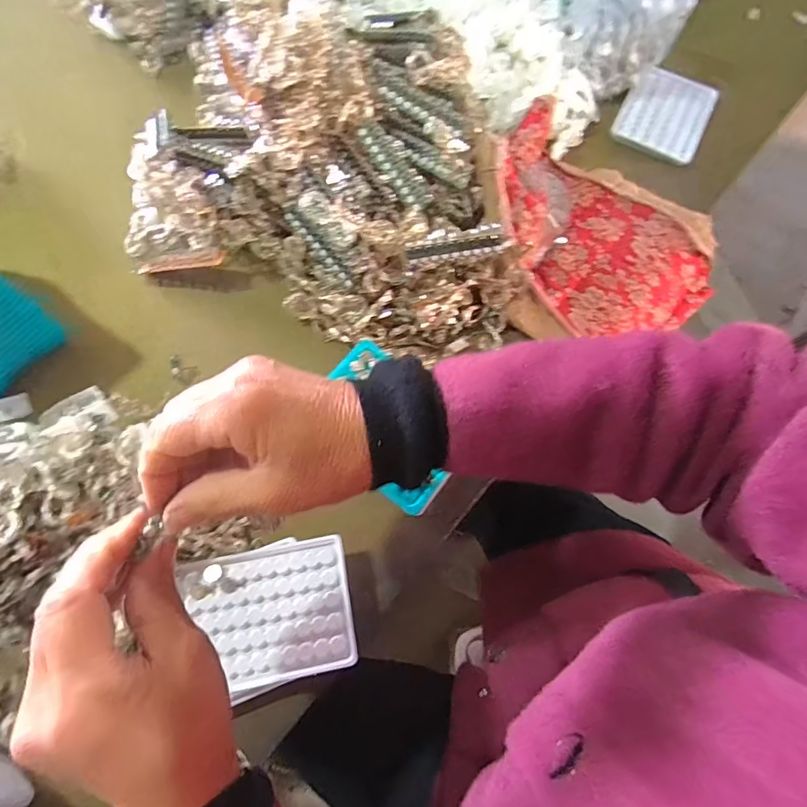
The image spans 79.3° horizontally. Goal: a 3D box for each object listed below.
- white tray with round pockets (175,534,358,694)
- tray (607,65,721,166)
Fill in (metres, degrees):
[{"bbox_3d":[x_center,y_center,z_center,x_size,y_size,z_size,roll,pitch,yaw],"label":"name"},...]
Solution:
[{"bbox_3d":[-0.099,0.159,0.369,0.117,0.006,0.093,-11,71,-6],"label":"white tray with round pockets"},{"bbox_3d":[0.315,-0.348,0.585,0.097,0.017,0.123,28,71,7],"label":"tray"}]

